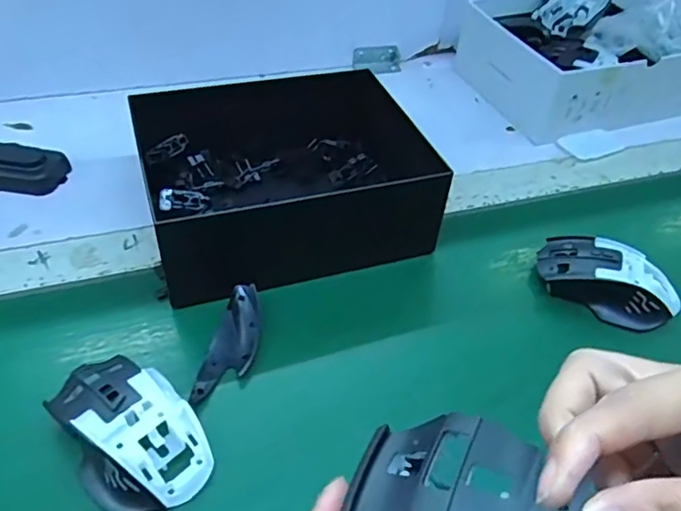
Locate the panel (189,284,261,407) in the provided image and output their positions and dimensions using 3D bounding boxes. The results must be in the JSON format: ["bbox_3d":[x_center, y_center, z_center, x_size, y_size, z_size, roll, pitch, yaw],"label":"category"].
[{"bbox_3d":[-0.077,0.064,0.417,0.033,0.020,0.095,10,45,3],"label":"panel"}]

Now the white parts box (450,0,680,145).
[{"bbox_3d":[0.294,-0.242,0.701,0.251,0.092,0.201,-15,49,-20],"label":"white parts box"}]

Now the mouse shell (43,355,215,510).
[{"bbox_3d":[-0.131,0.105,0.362,0.070,0.038,0.110,-27,54,-28],"label":"mouse shell"}]

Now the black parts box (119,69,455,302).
[{"bbox_3d":[-0.053,-0.079,0.520,0.225,0.082,0.198,-11,48,-16],"label":"black parts box"}]

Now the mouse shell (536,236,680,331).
[{"bbox_3d":[0.217,0.021,0.476,0.112,0.042,0.062,28,49,20],"label":"mouse shell"}]

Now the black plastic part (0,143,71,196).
[{"bbox_3d":[-0.307,-0.081,0.532,0.100,0.020,0.049,9,45,2],"label":"black plastic part"}]

